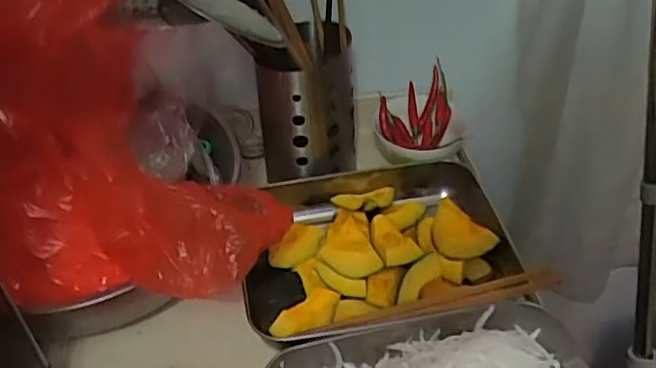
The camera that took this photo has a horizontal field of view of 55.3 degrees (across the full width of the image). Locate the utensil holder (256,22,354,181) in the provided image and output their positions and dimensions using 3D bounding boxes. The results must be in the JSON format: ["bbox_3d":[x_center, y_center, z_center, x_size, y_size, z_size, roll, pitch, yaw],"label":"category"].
[{"bbox_3d":[-0.023,-0.083,0.693,0.105,0.176,0.114,-10,43,-8],"label":"utensil holder"}]

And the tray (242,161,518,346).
[{"bbox_3d":[0.053,0.063,0.621,0.270,0.056,0.204,-7,43,-5],"label":"tray"}]

